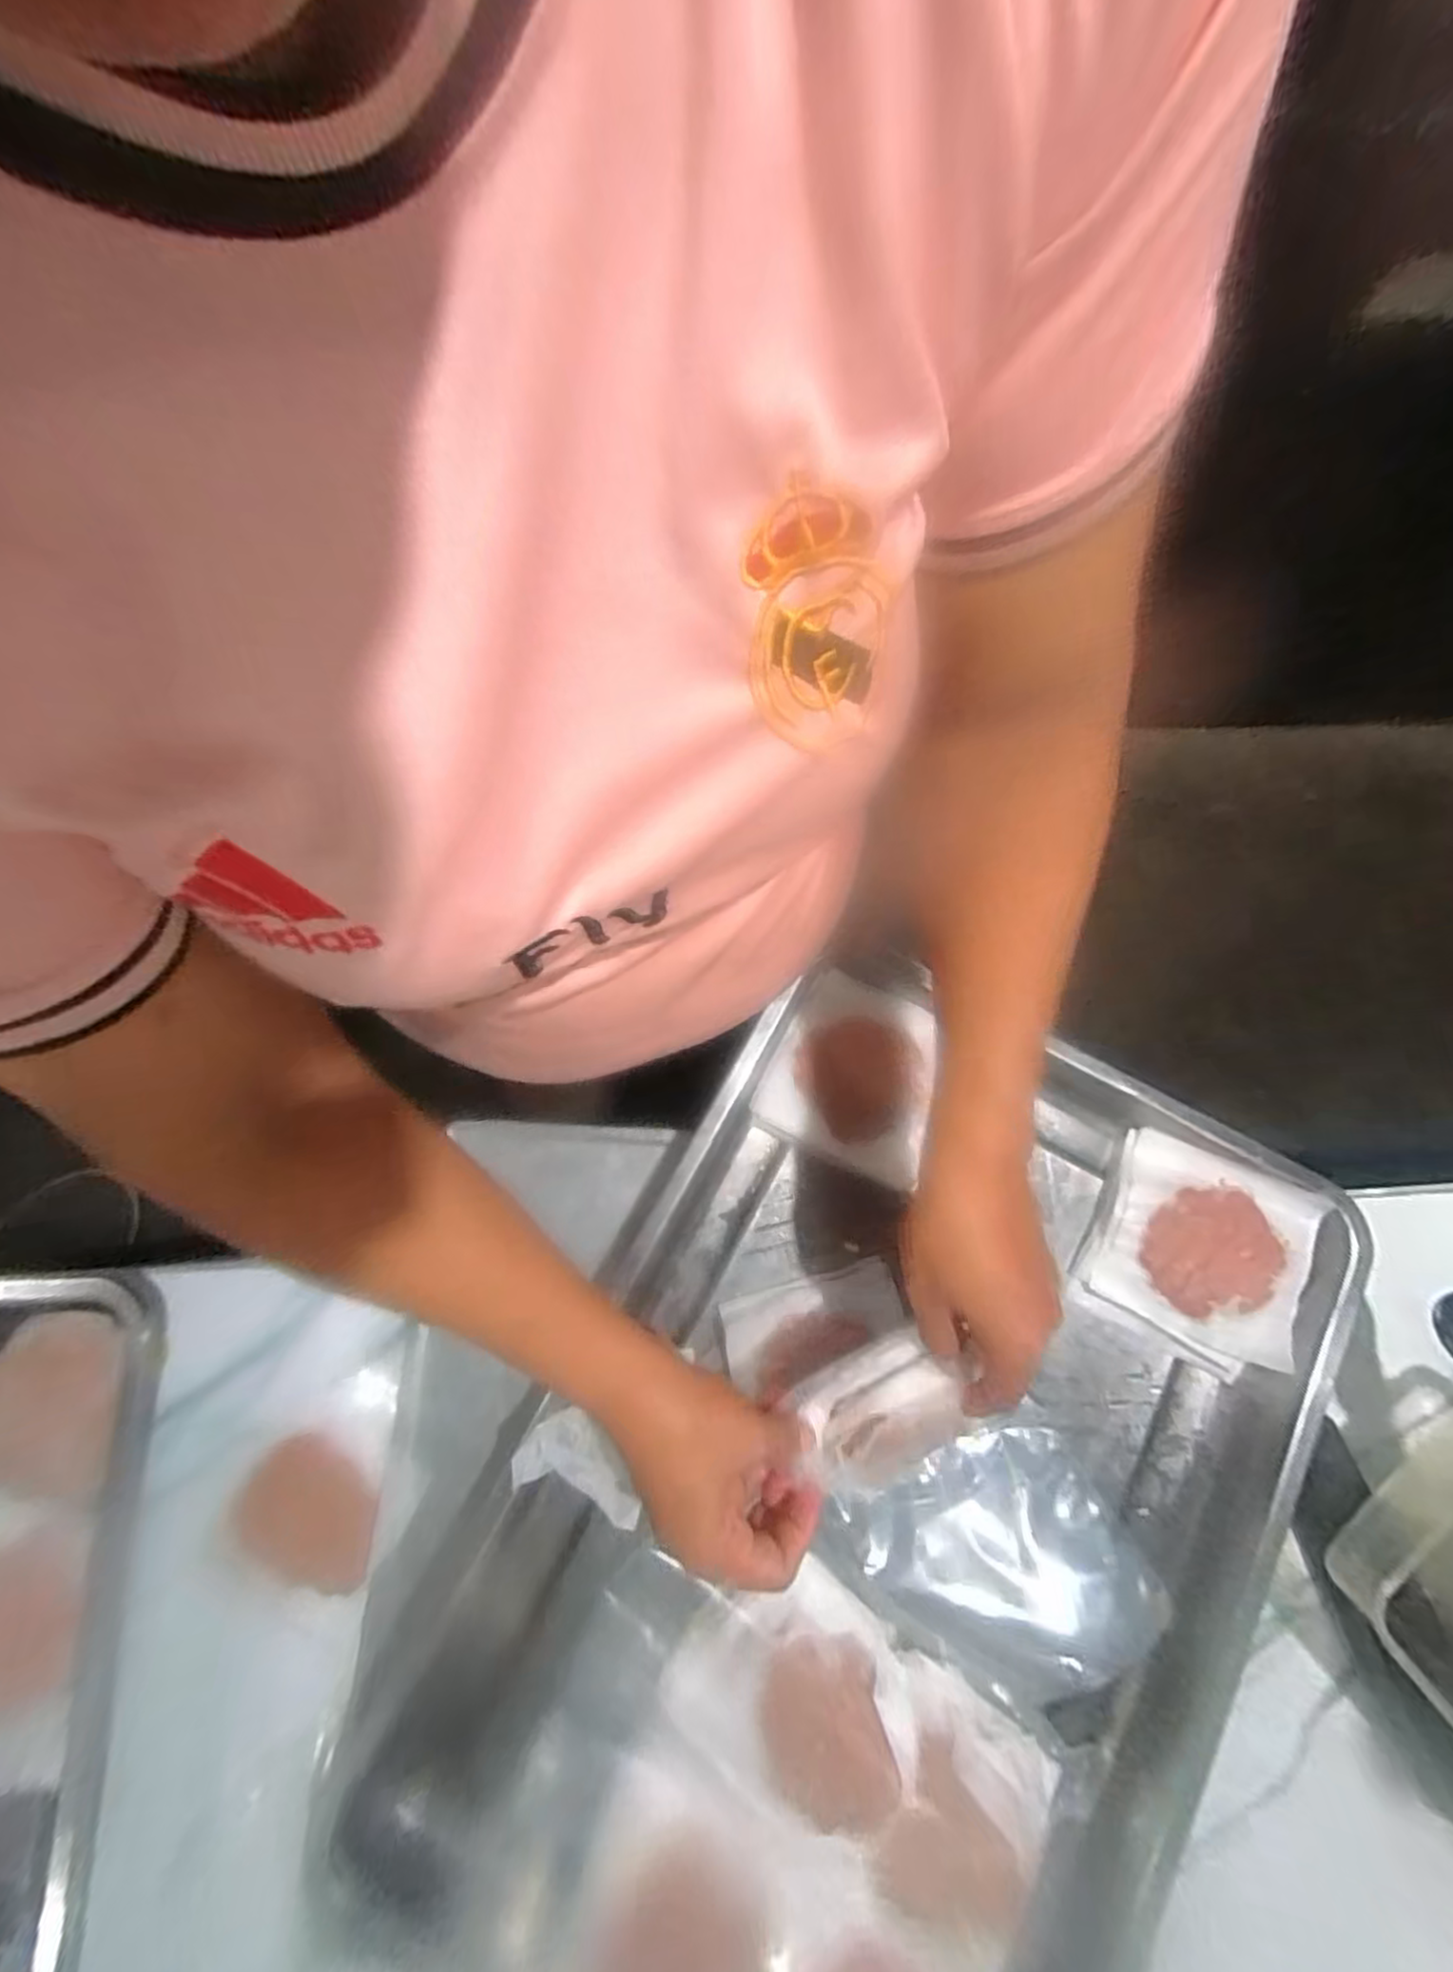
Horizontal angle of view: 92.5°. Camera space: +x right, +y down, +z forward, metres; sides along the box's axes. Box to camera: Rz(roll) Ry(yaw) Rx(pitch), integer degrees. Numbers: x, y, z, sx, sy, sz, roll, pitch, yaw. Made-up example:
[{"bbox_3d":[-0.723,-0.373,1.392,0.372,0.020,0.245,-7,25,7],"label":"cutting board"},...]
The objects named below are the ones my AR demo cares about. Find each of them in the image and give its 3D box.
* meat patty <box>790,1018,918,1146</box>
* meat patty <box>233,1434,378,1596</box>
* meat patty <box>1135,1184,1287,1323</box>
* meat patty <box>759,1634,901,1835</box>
[{"bbox_3d":[0.090,0.060,0.469,0.076,0.004,0.077,-1,86,12],"label":"meat patty"},{"bbox_3d":[-0.263,0.337,0.439,0.093,0.012,0.071,34,79,11],"label":"meat patty"},{"bbox_3d":[0.310,0.169,0.445,0.085,0.010,0.072,-10,75,0],"label":"meat patty"},{"bbox_3d":[0.052,0.399,0.377,0.063,0.025,0.081,-10,72,-5],"label":"meat patty"}]

